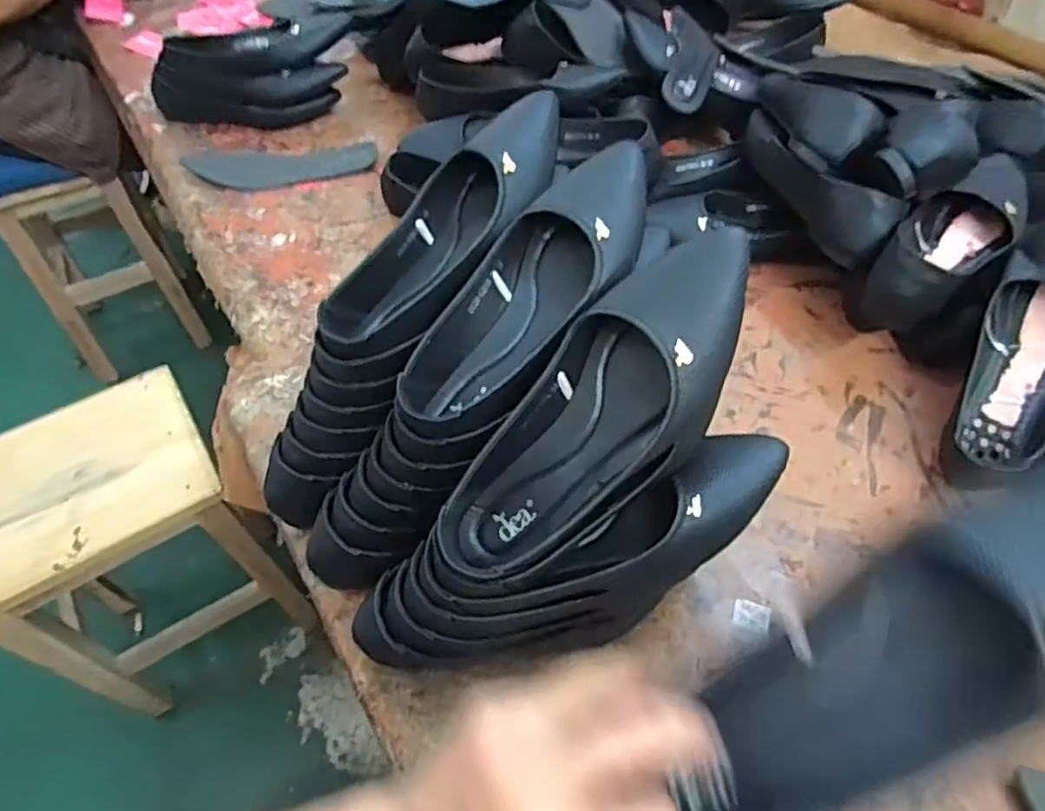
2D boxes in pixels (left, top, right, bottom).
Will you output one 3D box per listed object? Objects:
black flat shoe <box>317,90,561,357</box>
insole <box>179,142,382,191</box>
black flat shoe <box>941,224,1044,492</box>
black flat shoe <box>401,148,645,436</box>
[{"bbox_3d":[-0.054,-0.133,0.500,0.094,0.051,0.251,37,83,24],"label":"black flat shoe"},{"bbox_3d":[-0.320,-0.321,0.882,0.249,0.011,0.075,-9,55,-5],"label":"insole"},{"bbox_3d":[0.429,-0.047,0.557,0.075,0.065,0.246,20,97,14],"label":"black flat shoe"},{"bbox_3d":[0.010,-0.080,0.452,0.099,0.056,0.248,35,82,23],"label":"black flat shoe"}]

